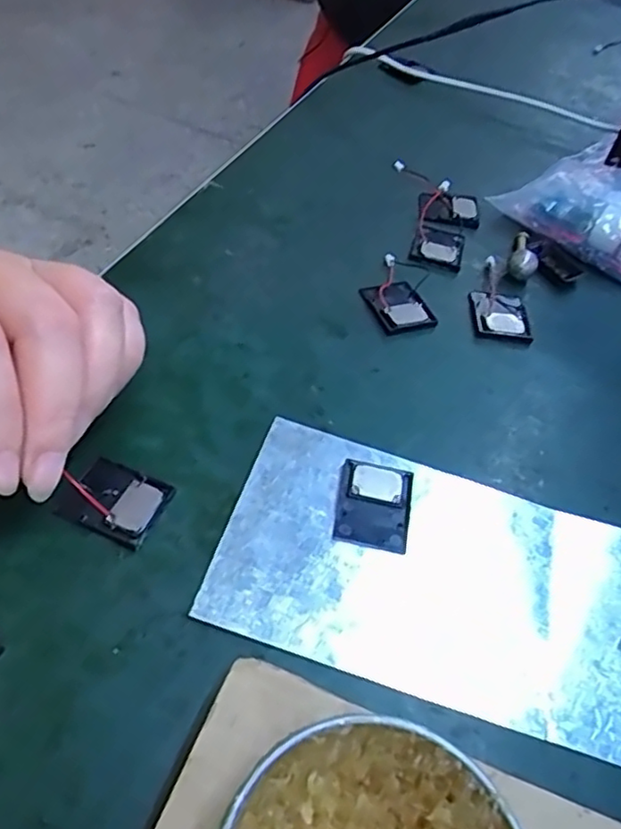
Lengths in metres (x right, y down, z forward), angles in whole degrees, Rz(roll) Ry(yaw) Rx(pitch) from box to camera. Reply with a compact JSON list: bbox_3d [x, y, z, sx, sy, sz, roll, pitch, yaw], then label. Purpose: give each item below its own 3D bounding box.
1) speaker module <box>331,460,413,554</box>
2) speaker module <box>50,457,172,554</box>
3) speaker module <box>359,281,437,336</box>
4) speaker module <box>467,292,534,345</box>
[{"bbox_3d":[0.022,0.030,0.222,0.024,0.005,0.030,12,50,1],"label":"speaker module"},{"bbox_3d":[-0.063,0.028,0.213,0.031,0.006,0.025,22,49,13],"label":"speaker module"},{"bbox_3d":[0.039,-0.048,0.293,0.024,0.005,0.030,-13,54,-19],"label":"speaker module"},{"bbox_3d":[0.085,-0.044,0.296,0.024,0.005,0.031,6,50,-4],"label":"speaker module"}]

